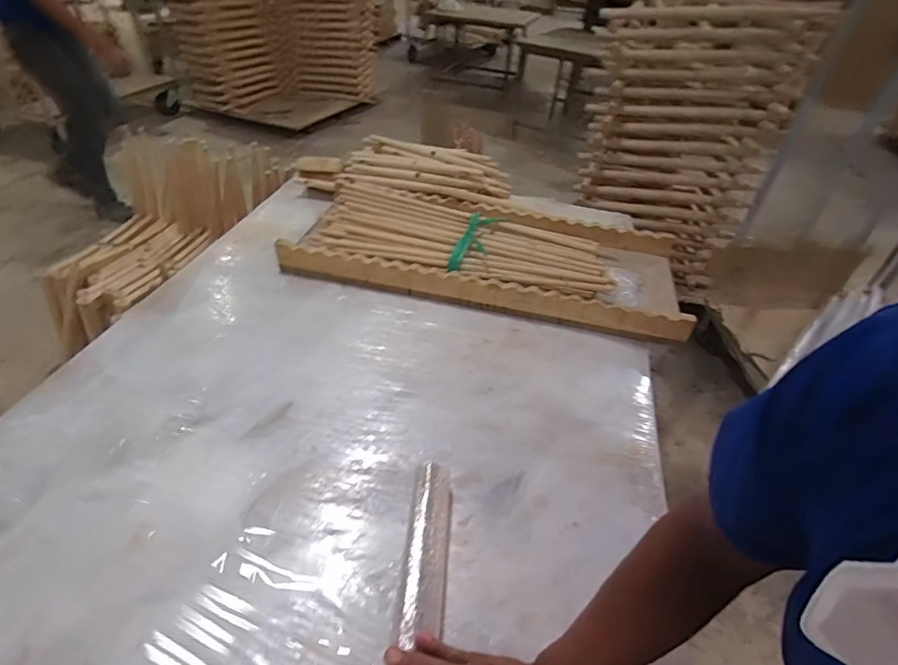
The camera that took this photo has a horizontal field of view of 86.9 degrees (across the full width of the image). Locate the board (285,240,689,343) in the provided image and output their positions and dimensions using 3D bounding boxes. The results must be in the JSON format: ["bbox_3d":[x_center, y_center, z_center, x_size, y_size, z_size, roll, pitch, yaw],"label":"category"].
[{"bbox_3d":[0.055,-0.085,1.004,0.856,0.075,0.031,11,41,6],"label":"board"}]

